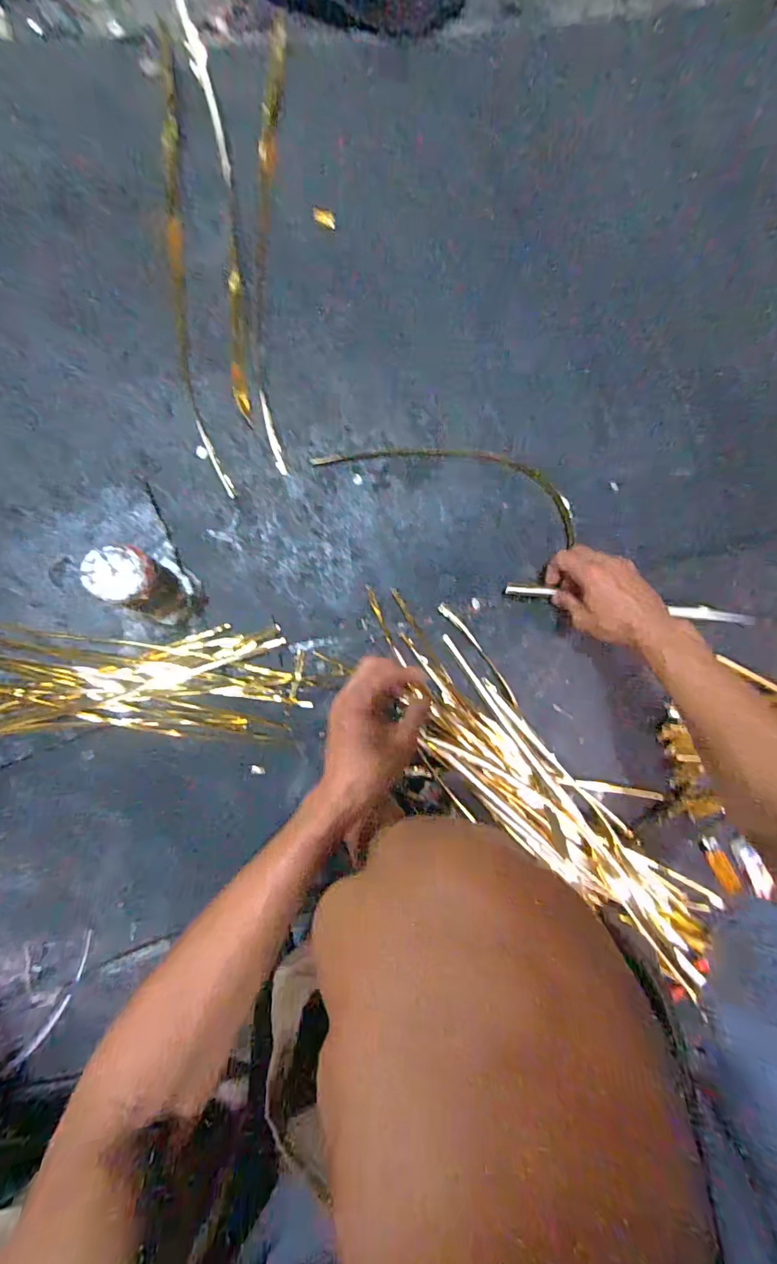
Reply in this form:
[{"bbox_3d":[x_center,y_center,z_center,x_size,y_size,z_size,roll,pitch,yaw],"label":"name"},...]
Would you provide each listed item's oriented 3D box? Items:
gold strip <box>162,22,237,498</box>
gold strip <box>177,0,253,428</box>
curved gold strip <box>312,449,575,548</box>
[{"bbox_3d":[-0.227,-0.405,0.550,0.039,0.013,0.498,-7,96,-8],"label":"gold strip"},{"bbox_3d":[-0.186,-0.470,0.545,0.031,0.011,0.461,-7,96,-8],"label":"gold strip"},{"bbox_3d":[0.076,-0.186,0.597,0.324,0.031,0.090,10,93,-6],"label":"curved gold strip"}]

